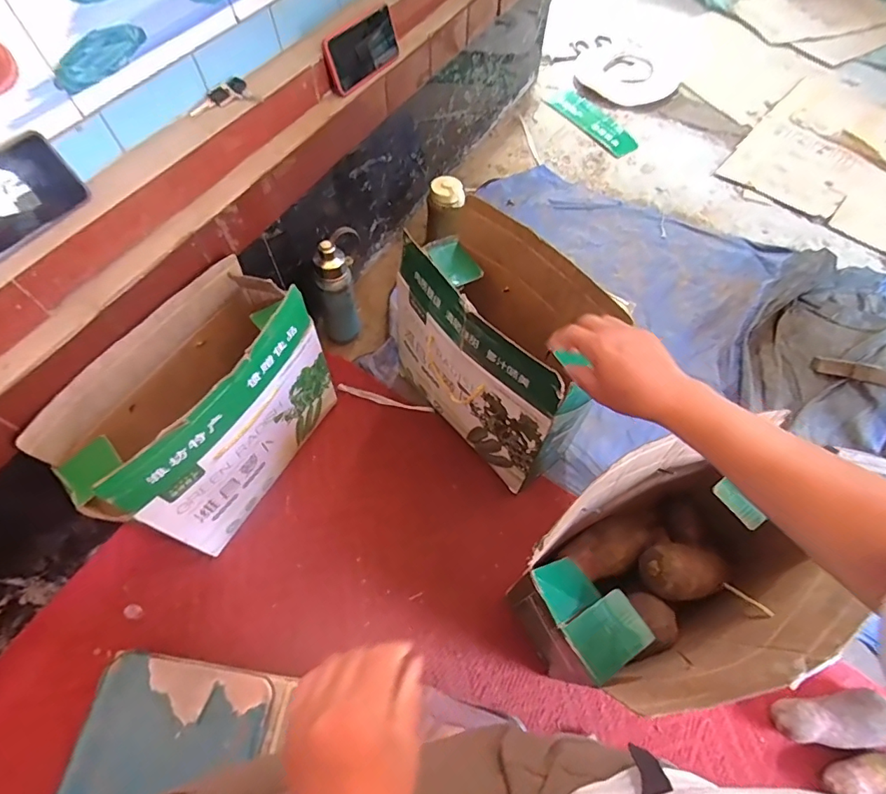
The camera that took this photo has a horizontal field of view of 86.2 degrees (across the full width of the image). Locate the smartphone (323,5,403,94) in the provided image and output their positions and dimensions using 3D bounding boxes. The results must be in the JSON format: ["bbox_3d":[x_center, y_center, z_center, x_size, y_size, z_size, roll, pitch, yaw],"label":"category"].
[{"bbox_3d":[-0.128,-0.553,0.758,0.015,0.077,0.153,35,67,17],"label":"smartphone"}]

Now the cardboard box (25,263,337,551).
[{"bbox_3d":[-0.338,0.026,0.713,0.157,0.307,0.355,30,65,15],"label":"cardboard box"}]

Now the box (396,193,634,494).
[{"bbox_3d":[0.084,-0.083,0.765,0.190,0.307,0.331,-40,69,-19],"label":"box"}]

